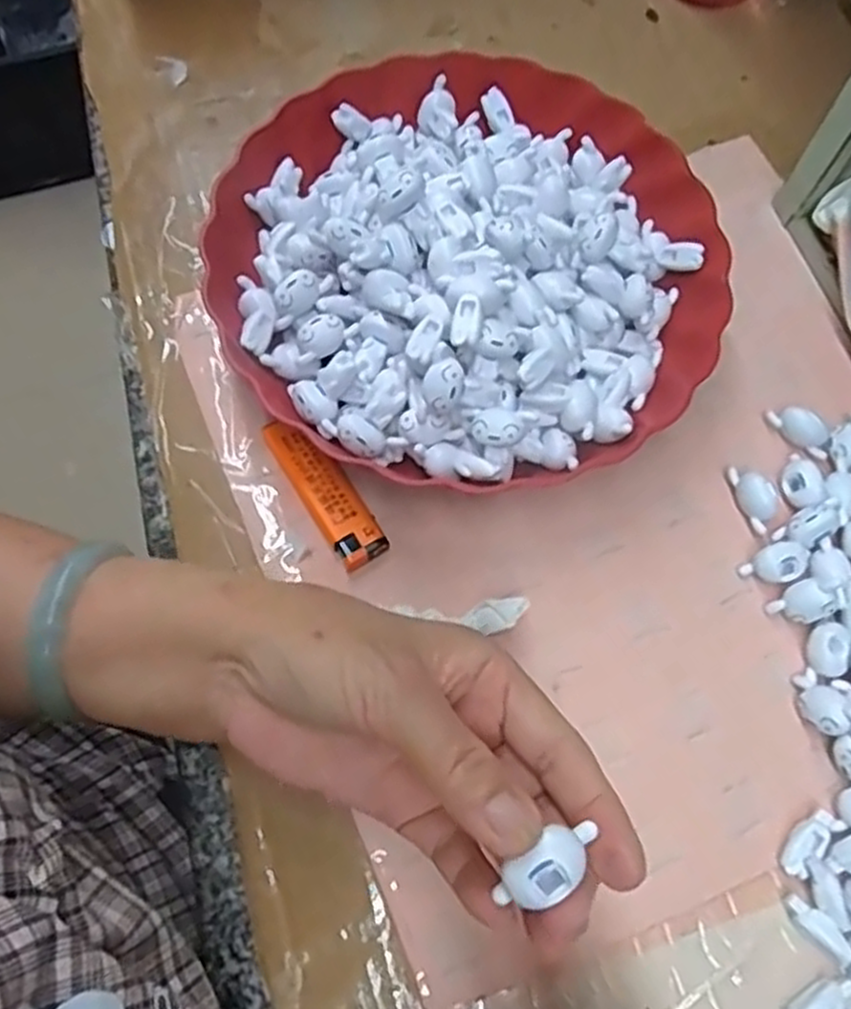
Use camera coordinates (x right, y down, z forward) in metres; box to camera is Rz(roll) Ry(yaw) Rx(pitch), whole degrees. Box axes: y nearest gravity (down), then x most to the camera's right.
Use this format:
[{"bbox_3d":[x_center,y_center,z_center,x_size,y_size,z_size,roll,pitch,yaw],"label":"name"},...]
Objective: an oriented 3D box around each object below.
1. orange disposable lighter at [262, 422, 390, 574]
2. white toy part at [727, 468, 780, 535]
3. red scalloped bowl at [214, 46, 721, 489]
[{"bbox_3d":[-0.047,-0.007,0.357,0.023,0.013,0.079,-32,73,-11],"label":"orange disposable lighter"},{"bbox_3d":[0.159,-0.004,0.366,0.016,0.010,0.033,-24,72,-8],"label":"white toy part"},{"bbox_3d":[0.024,-0.126,0.377,0.236,0.063,0.237,0,70,0],"label":"red scalloped bowl"}]

